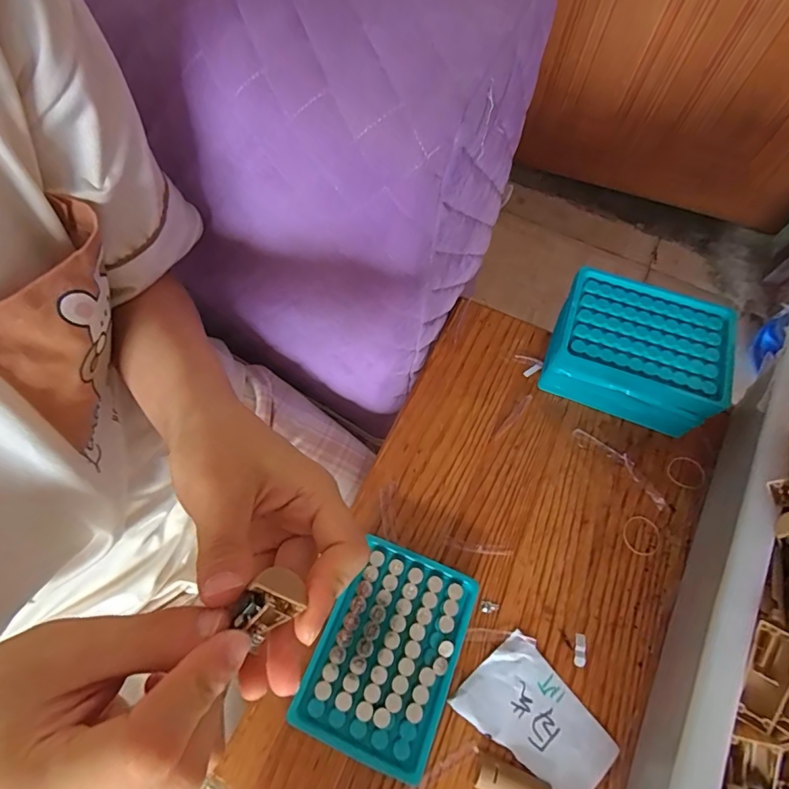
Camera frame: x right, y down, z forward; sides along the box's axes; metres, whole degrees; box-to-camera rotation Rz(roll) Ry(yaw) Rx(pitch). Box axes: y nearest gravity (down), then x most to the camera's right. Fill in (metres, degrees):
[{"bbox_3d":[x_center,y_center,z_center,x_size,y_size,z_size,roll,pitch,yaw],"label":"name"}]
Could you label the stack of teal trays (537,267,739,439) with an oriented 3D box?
[{"bbox_3d":[0.206,-0.032,0.413,0.136,0.082,0.093,19,67,7],"label":"stack of teal trays"}]

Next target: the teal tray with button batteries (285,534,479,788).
[{"bbox_3d":[-0.003,0.183,0.336,0.094,0.022,0.131,22,67,9],"label":"teal tray with button batteries"}]

